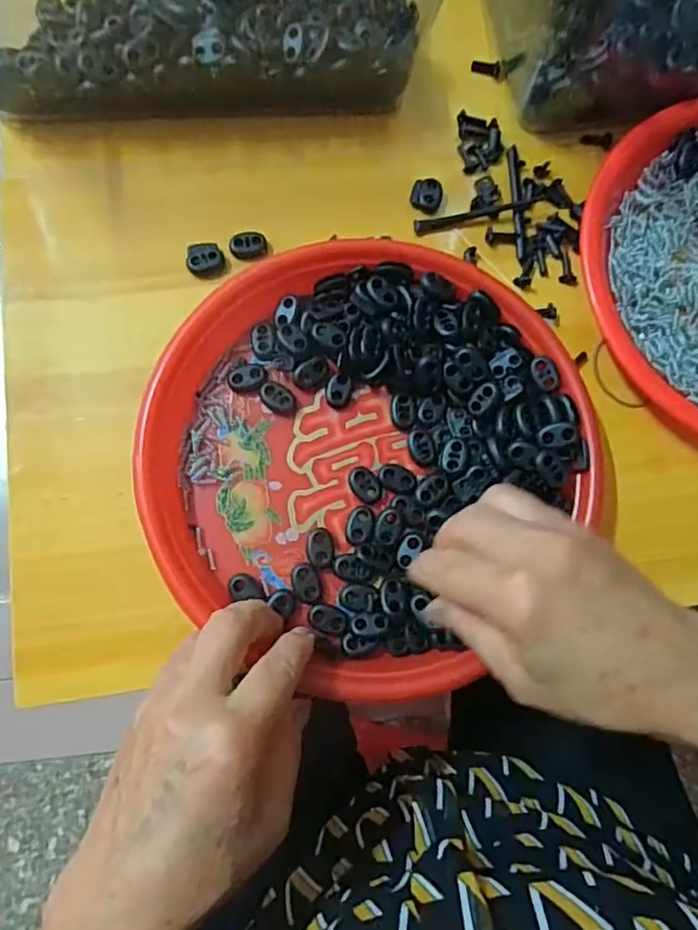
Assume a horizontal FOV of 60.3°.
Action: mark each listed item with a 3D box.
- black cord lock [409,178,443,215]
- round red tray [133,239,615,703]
[{"bbox_3d":[0.048,-0.164,0.365,0.019,0.005,0.021,20,77,3],"label":"black cord lock"},{"bbox_3d":[0.008,-0.013,0.321,0.228,0.030,0.227,0,77,-2],"label":"round red tray"}]

